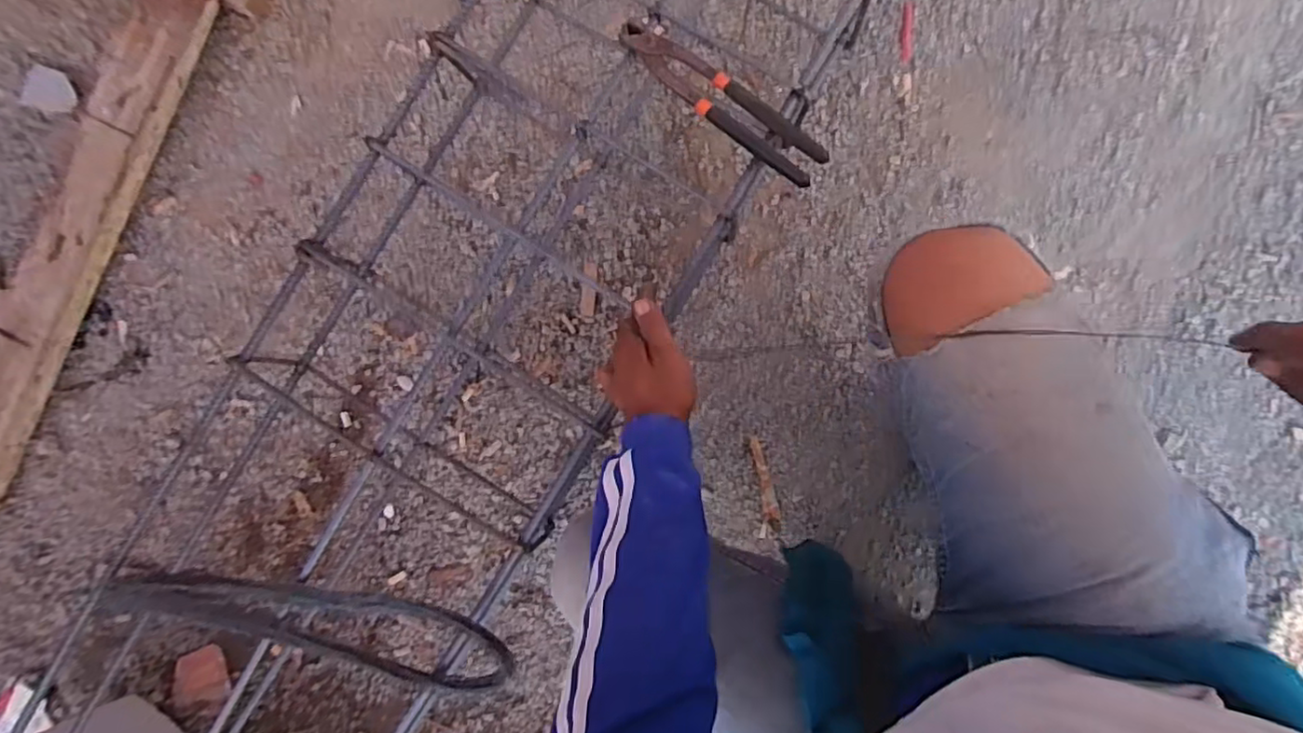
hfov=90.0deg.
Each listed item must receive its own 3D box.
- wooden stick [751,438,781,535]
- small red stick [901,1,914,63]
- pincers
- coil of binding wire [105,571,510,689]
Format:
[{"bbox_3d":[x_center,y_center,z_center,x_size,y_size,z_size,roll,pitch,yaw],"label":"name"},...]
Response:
[{"bbox_3d":[0.147,0.151,0.837,0.019,0.008,0.116,-11,84,6],"label":"wooden stick"},{"bbox_3d":[0.340,-0.445,0.868,0.014,0.004,0.081,4,90,9],"label":"small red stick"},{"bbox_3d":[0.065,-0.249,0.615,0.222,0.031,0.045,37,91,8],"label":"pincers"},{"bbox_3d":[-0.326,0.245,0.604,0.384,0.057,0.093,5,86,8],"label":"coil of binding wire"}]

